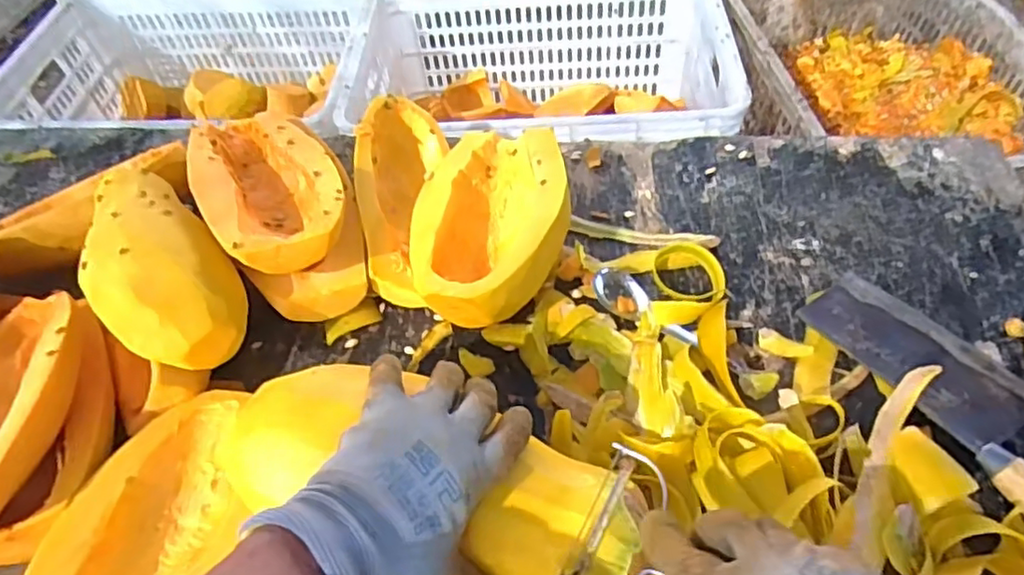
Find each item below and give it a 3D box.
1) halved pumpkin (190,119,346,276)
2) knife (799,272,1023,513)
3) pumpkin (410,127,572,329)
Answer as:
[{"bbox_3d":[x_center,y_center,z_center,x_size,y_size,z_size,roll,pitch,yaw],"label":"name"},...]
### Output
[{"bbox_3d":[-0.229,-0.100,0.602,0.117,0.056,0.241,-26,56,-14],"label":"halved pumpkin"},{"bbox_3d":[0.357,0.080,0.501,0.095,0.029,0.262,-26,56,-14],"label":"knife"},{"bbox_3d":[-0.017,-0.053,0.602,0.134,0.076,0.212,-3,54,2],"label":"pumpkin"}]

